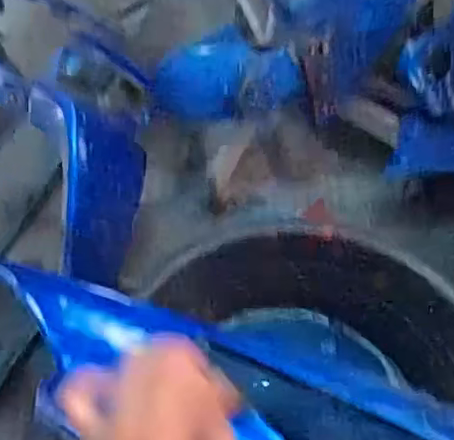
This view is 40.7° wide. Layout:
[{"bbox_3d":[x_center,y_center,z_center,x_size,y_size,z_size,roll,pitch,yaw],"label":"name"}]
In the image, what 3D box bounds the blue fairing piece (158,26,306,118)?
[{"bbox_3d":[0.001,-0.179,0.768,0.183,0.095,0.061,2,53,-1],"label":"blue fairing piece"}]

